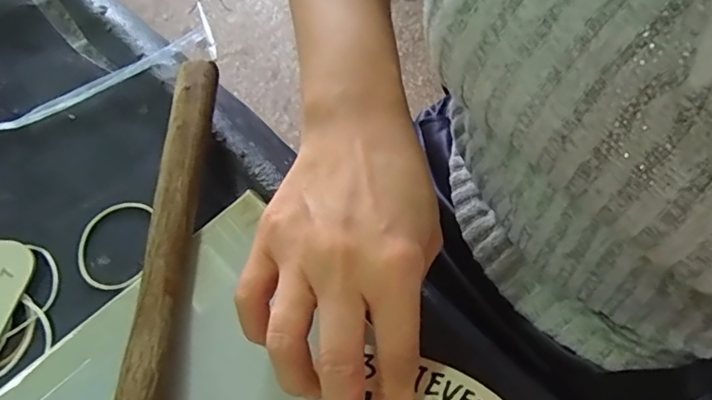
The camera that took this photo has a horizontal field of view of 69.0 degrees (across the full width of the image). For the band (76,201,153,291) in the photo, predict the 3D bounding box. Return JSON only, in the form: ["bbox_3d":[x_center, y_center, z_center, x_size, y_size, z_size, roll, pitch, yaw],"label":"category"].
[{"bbox_3d":[-0.139,0.027,0.298,0.047,0.006,0.055,-19,65,-6],"label":"band"}]

